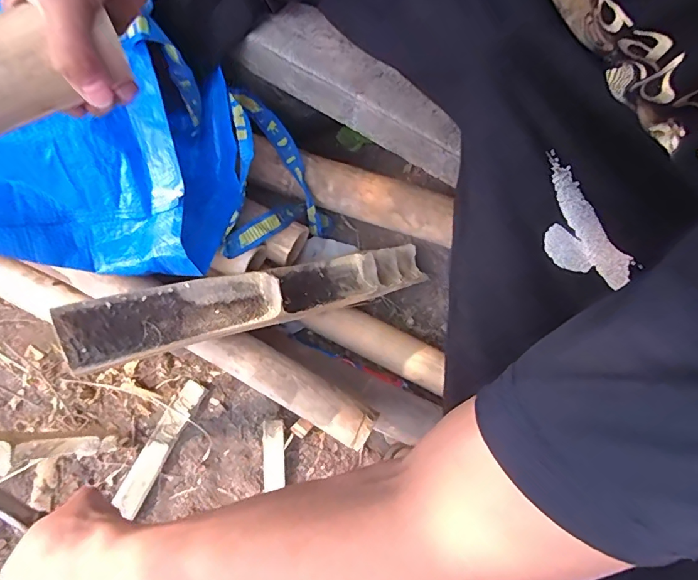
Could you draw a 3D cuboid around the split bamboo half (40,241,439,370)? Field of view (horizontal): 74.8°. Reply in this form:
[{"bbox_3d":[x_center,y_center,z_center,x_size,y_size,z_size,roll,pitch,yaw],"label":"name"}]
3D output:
[{"bbox_3d":[-0.106,0.008,0.649,0.519,0.035,0.087,-13,72,-32],"label":"split bamboo half"}]

